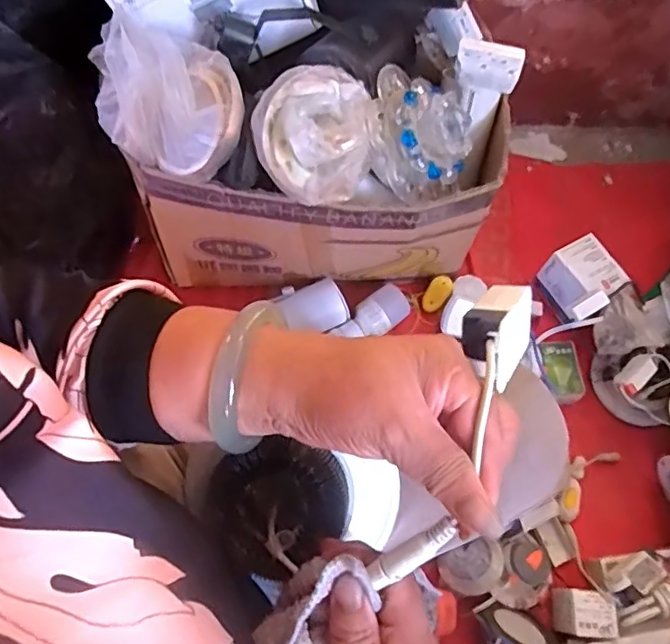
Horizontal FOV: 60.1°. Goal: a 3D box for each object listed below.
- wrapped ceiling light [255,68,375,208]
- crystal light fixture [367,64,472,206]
[{"bbox_3d":[-0.021,-0.197,0.613,0.117,0.093,0.107,1,68,-2],"label":"wrapped ceiling light"},{"bbox_3d":[0.092,-0.216,0.658,0.118,0.084,0.147,-19,106,-13],"label":"crystal light fixture"}]

